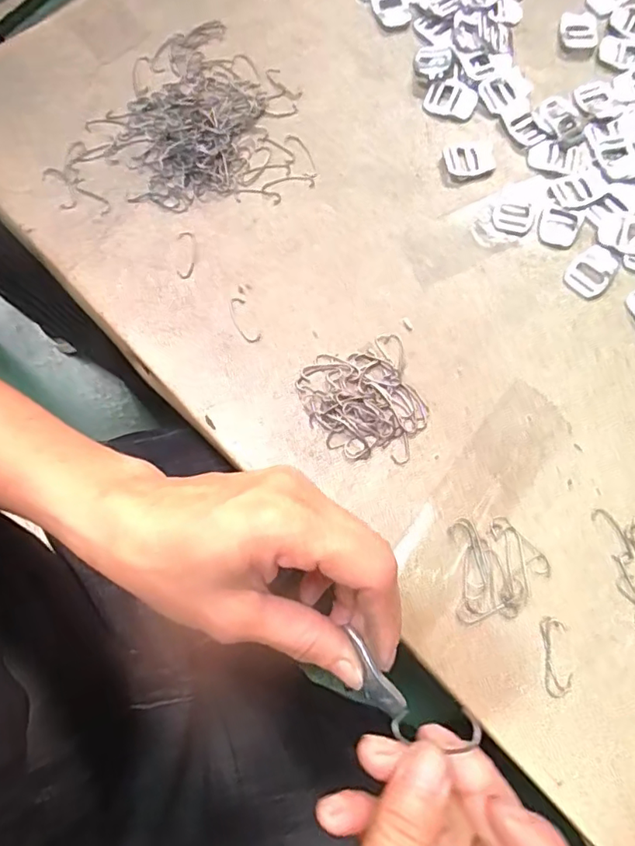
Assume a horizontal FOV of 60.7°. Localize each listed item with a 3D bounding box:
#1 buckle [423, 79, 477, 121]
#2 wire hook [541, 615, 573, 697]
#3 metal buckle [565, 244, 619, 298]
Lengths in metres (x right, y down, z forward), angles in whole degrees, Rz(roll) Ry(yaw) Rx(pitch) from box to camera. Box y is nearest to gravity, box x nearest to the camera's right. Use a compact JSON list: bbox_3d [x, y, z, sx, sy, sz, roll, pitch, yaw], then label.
[{"bbox_3d":[0.107,-0.259,0.430,0.039,0.004,0.031,21,75,5],"label":"buckle"},{"bbox_3d":[0.141,0.139,0.320,0.016,0.004,0.044,-3,74,-2],"label":"wire hook"},{"bbox_3d":[0.199,-0.109,0.389,0.028,0.004,0.042,42,78,10],"label":"metal buckle"}]

